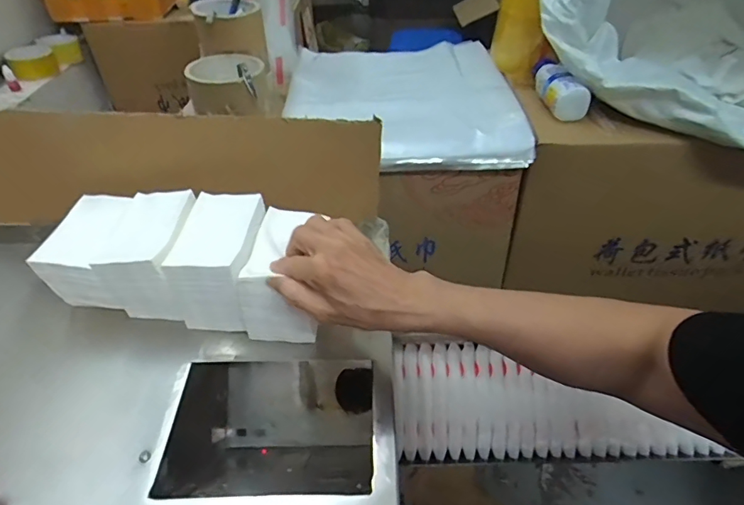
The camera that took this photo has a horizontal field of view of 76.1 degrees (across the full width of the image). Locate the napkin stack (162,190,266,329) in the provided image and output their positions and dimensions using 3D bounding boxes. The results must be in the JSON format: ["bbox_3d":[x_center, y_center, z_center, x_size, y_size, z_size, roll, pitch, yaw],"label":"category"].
[{"bbox_3d":[-0.150,0.009,0.481,0.072,0.089,0.110,5,42,7],"label":"napkin stack"}]

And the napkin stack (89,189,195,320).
[{"bbox_3d":[-0.221,0.005,0.494,0.076,0.091,0.108,3,42,6],"label":"napkin stack"}]

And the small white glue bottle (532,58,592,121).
[{"bbox_3d":[0.273,-0.246,0.691,0.049,0.052,0.136,-1,42,1],"label":"small white glue bottle"}]

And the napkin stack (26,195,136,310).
[{"bbox_3d":[-0.291,0.007,0.508,0.068,0.092,0.107,1,42,3],"label":"napkin stack"}]

